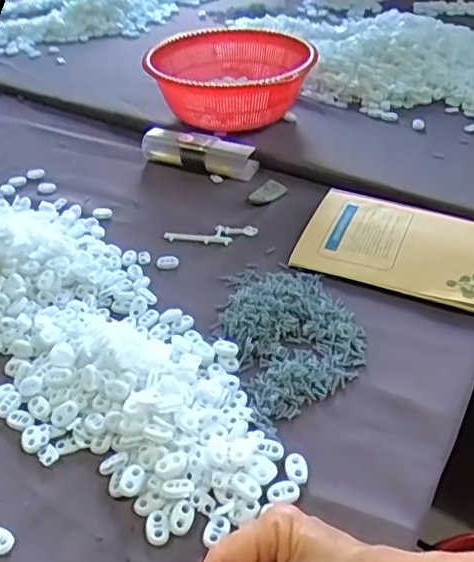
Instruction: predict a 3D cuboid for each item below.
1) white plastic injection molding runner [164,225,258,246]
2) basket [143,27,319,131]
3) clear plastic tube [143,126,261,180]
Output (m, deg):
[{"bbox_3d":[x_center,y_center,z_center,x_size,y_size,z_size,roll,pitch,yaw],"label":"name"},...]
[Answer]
[{"bbox_3d":[-0.029,-0.052,0.618,0.102,0.008,0.027,2,40,6],"label":"white plastic injection molding runner"},{"bbox_3d":[-0.005,-0.290,0.814,0.218,0.098,0.278,-1,39,3],"label":"basket"},{"bbox_3d":[-0.051,-0.169,0.733,0.166,0.037,0.034,15,43,21],"label":"clear plastic tube"}]

